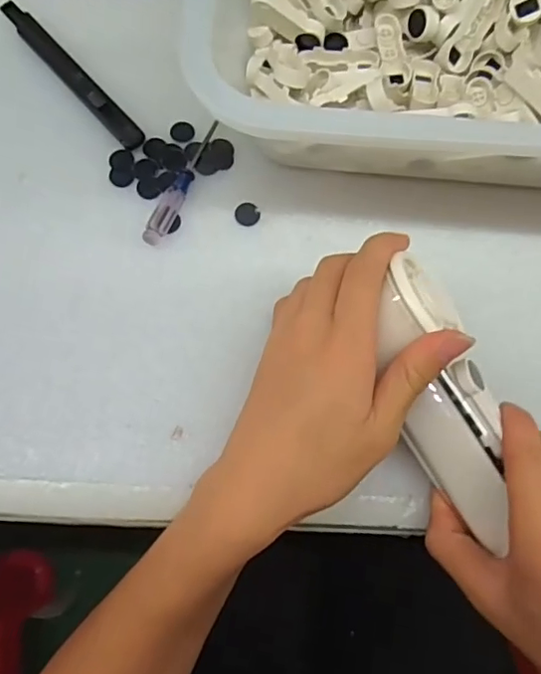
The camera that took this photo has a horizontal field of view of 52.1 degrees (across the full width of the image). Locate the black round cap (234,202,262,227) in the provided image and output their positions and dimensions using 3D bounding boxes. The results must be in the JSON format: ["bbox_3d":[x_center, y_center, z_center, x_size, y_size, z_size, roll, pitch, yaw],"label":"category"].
[{"bbox_3d":[-0.014,-0.075,0.332,0.015,0.004,0.014,0,75,0],"label":"black round cap"}]

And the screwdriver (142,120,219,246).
[{"bbox_3d":[-0.052,-0.094,0.332,0.011,0.011,0.090,22,75,6],"label":"screwdriver"}]

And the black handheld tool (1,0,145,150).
[{"bbox_3d":[-0.128,-0.167,0.351,0.016,0.013,0.136,-40,78,-10],"label":"black handheld tool"}]

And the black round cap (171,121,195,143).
[{"bbox_3d":[-0.055,-0.129,0.347,0.015,0.004,0.016,0,75,0],"label":"black round cap"}]

